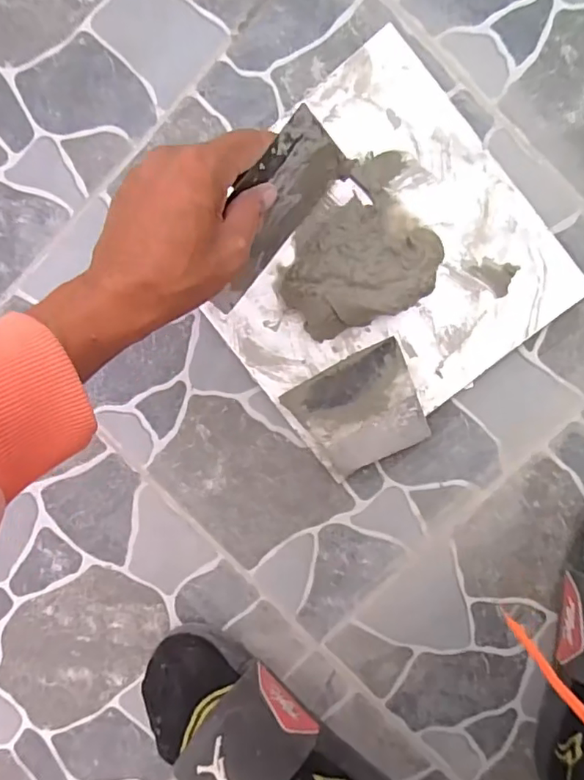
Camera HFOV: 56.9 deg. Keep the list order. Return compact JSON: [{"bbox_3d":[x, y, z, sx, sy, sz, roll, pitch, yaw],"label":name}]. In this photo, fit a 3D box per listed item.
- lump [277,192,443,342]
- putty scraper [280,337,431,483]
[{"bbox_3d":[0.050,-0.098,0.414,0.121,0.024,0.093,-26,94,6],"label":"lump"},{"bbox_3d":[0.055,0.017,0.422,0.095,0.008,0.083,-32,92,9],"label":"putty scraper"}]

